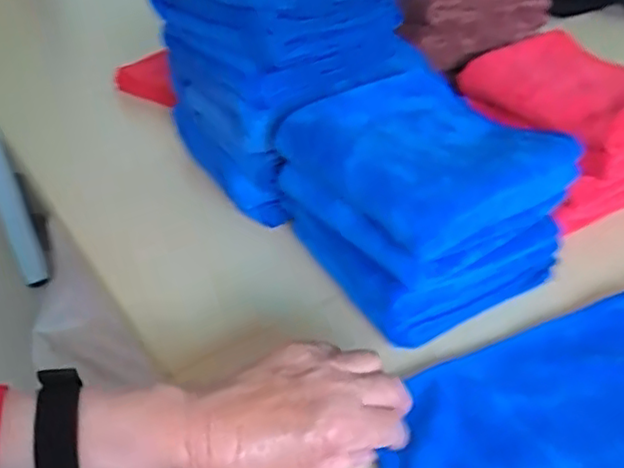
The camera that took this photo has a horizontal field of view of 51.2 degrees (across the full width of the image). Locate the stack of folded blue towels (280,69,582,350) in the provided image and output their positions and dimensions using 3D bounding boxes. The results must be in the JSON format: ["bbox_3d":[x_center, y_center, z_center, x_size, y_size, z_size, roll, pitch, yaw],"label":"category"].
[{"bbox_3d":[0.079,-0.027,0.505,0.152,0.131,0.164,-24,43,-28],"label":"stack of folded blue towels"}]

